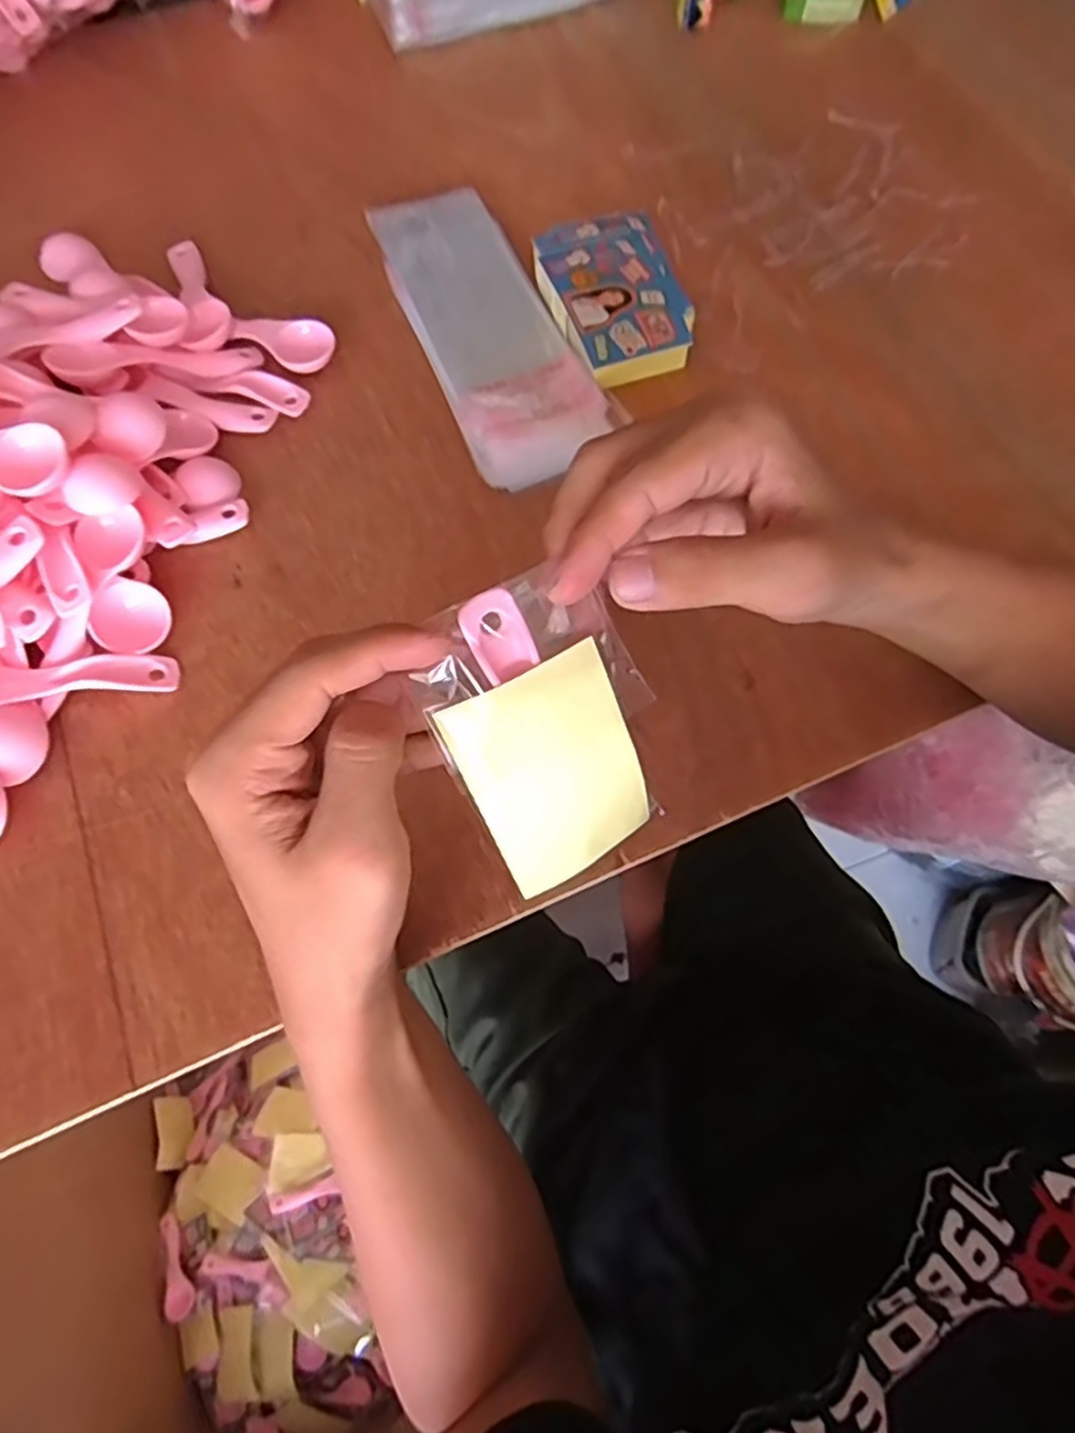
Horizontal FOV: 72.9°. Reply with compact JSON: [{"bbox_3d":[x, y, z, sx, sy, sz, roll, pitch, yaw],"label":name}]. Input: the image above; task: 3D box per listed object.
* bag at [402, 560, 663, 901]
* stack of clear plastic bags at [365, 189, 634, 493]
[{"bbox_3d":[0.005,0.005,0.256,0.071,0.113,0.012,-29,30,-4],"label":"bag"},{"bbox_3d":[-0.028,-0.233,0.435,0.082,0.019,0.226,-22,67,-8],"label":"stack of clear plastic bags"}]

